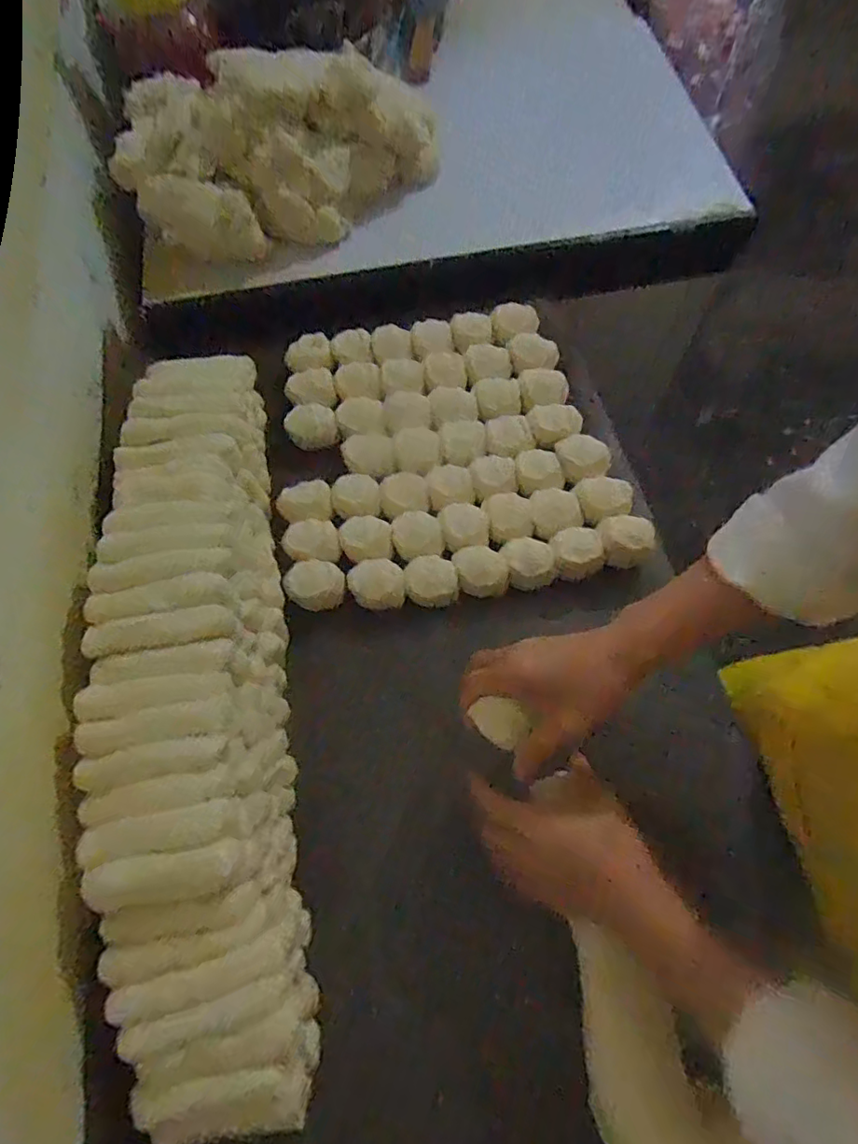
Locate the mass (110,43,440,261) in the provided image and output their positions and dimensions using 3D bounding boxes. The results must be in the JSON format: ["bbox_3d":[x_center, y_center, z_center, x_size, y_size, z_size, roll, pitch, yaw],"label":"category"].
[{"bbox_3d":[-0.194,-0.534,0.745,0.409,0.152,0.210,-4,67,1],"label":"mass"}]

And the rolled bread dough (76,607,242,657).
[{"bbox_3d":[-0.229,0.054,0.484,0.119,0.037,0.029,-10,67,-2],"label":"rolled bread dough"}]

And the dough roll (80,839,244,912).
[{"bbox_3d":[-0.195,0.221,0.414,0.110,0.023,0.030,-10,67,-2],"label":"dough roll"}]

